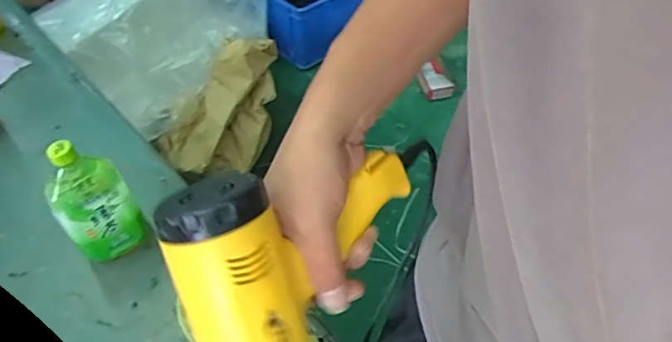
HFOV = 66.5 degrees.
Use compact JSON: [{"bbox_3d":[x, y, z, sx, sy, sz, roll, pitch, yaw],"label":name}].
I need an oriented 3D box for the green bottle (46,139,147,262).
[{"bbox_3d":[-0.346,0.039,0.730,0.096,0.203,0.087,-28,54,-20],"label":"green bottle"}]

